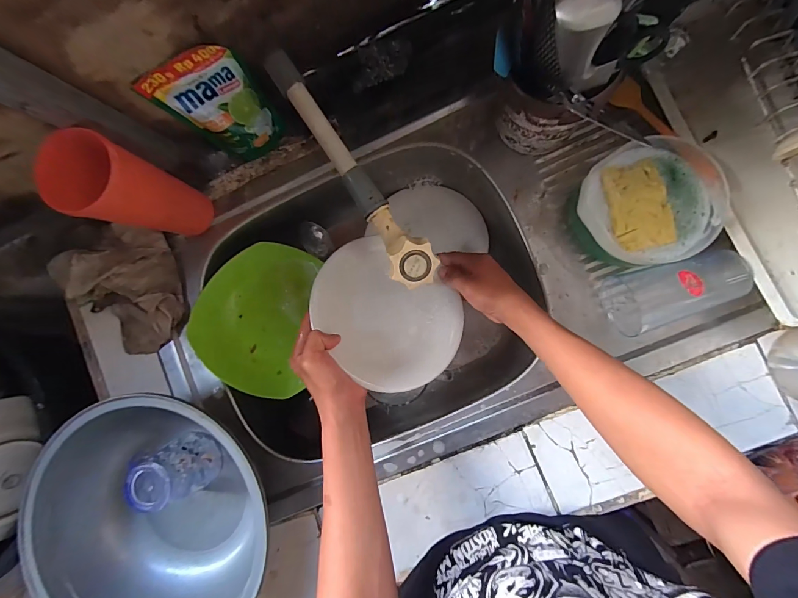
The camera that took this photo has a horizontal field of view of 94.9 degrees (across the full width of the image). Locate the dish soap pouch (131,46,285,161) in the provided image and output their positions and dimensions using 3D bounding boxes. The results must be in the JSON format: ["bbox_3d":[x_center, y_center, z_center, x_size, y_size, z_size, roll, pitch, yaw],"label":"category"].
[{"bbox_3d":[-0.221,-0.233,0.465,0.106,0.155,0.039,-26,84,3],"label":"dish soap pouch"}]

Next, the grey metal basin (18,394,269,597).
[{"bbox_3d":[-0.293,0.274,0.470,0.296,0.104,0.296,0,86,5],"label":"grey metal basin"}]

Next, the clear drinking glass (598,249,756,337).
[{"bbox_3d":[0.328,-0.007,0.432,0.136,0.064,0.074,-15,85,4],"label":"clear drinking glass"}]

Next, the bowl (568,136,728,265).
[{"bbox_3d":[0.298,-0.112,0.449,0.151,0.065,0.140,0,86,5],"label":"bowl"}]

